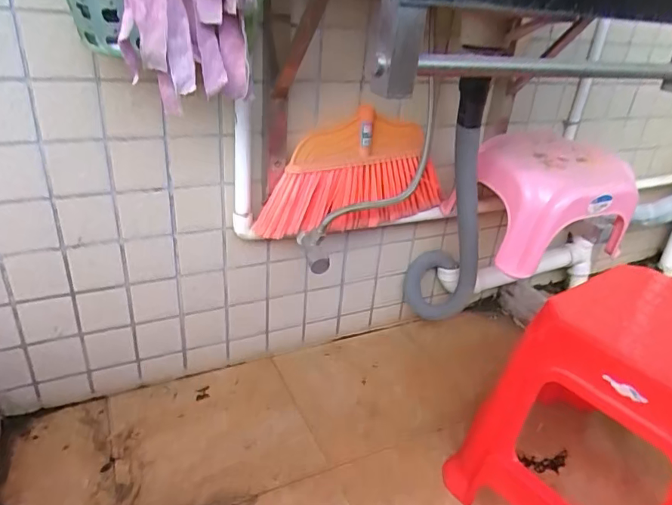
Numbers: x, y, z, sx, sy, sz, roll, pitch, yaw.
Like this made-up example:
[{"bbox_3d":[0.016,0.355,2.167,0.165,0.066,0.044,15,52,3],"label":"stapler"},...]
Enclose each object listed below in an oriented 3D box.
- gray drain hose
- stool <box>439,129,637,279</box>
[{"bbox_3d":[0.213,-0.072,0.897,0.131,0.575,0.095,11,51,12],"label":"gray drain hose"},{"bbox_3d":[0.358,-0.101,0.866,0.229,0.184,0.219,-12,32,-25],"label":"stool"}]

